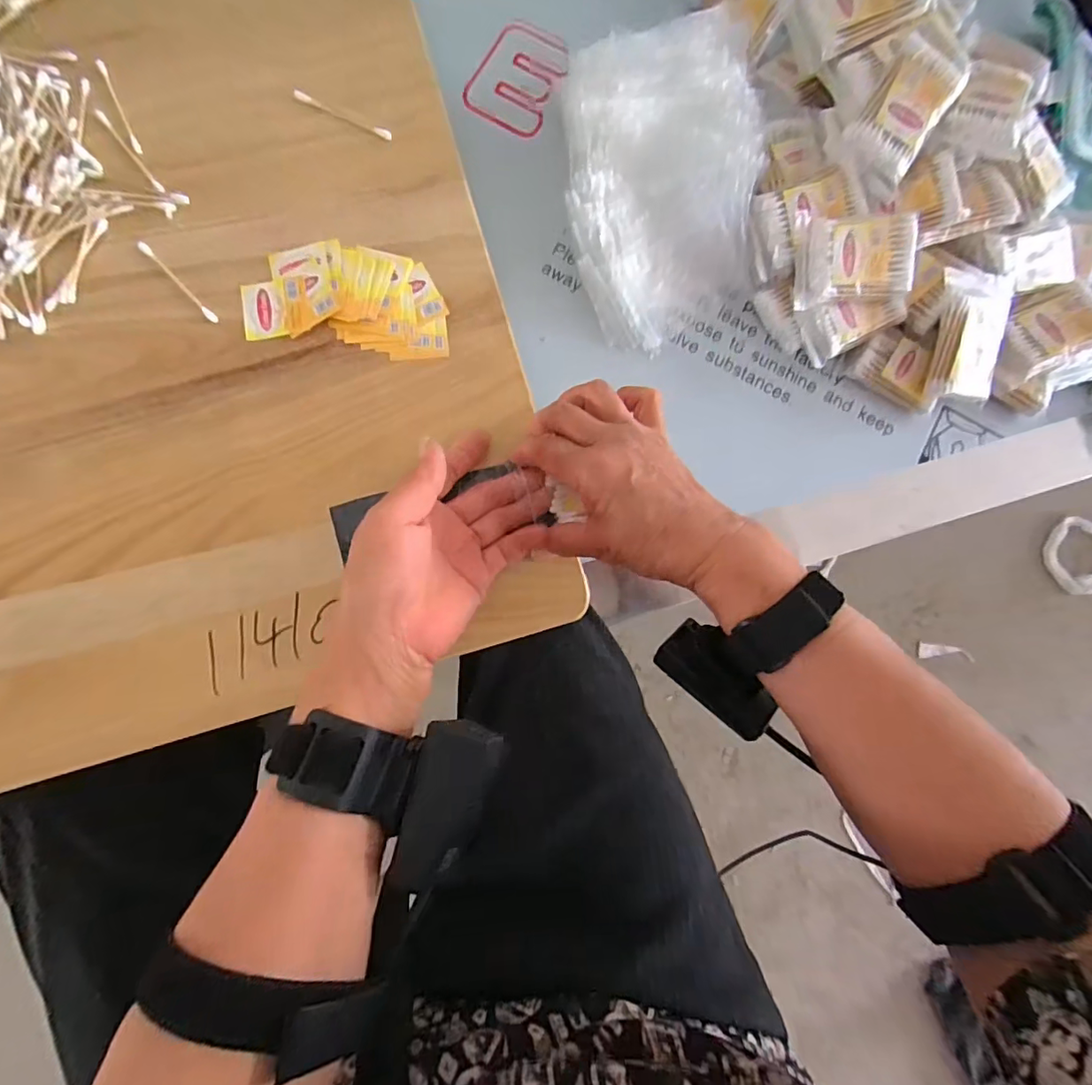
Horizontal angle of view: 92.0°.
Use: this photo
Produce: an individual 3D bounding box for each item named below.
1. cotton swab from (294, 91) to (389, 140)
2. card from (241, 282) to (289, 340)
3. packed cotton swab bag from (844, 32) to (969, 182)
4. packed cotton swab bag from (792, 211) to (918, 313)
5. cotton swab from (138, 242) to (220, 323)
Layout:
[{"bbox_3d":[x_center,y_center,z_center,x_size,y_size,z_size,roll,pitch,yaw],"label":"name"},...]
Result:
[{"bbox_3d":[-0.142,-0.298,0.367,0.072,0.004,0.006,23,82,-3],"label":"cotton swab"},{"bbox_3d":[-0.186,-0.153,0.347,0.027,0.004,0.037,-8,85,-7],"label":"card"},{"bbox_3d":[0.261,-0.316,0.378,0.052,0.019,0.091,31,98,-10],"label":"packed cotton swab bag"},{"bbox_3d":[0.229,-0.210,0.389,0.085,0.016,0.057,-8,106,0],"label":"packed cotton swab bag"},{"bbox_3d":[-0.240,-0.170,0.343,0.006,0.004,0.071,-44,90,-9],"label":"cotton swab"}]

